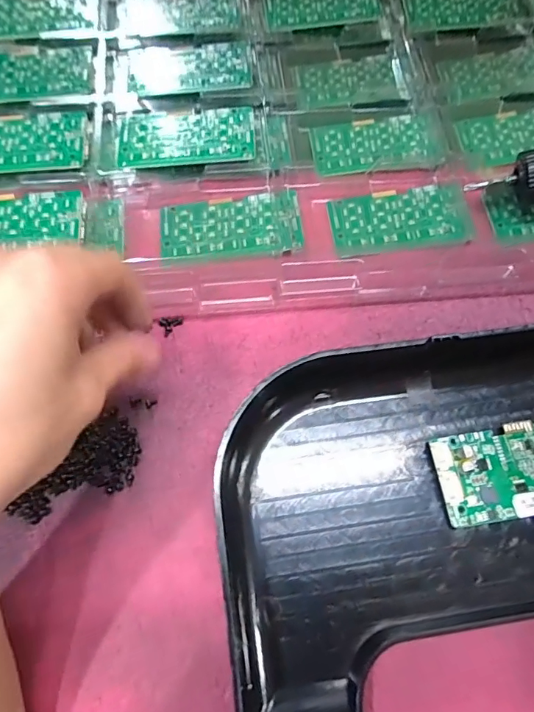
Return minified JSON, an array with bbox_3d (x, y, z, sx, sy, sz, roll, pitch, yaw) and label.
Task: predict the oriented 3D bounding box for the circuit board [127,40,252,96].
[{"bbox_3d":[-0.058,-0.216,0.351,0.092,0.005,0.050,-7,70,-5],"label":"circuit board"}]

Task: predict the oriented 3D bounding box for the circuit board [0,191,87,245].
[{"bbox_3d":[-0.163,-0.080,0.292,0.095,0.011,0.047,-3,70,-4],"label":"circuit board"}]

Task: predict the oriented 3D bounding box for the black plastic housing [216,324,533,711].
[{"bbox_3d":[0.146,0.057,0.241,0.362,0.049,0.177,-16,71,-7],"label":"black plastic housing"}]

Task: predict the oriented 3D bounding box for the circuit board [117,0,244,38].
[{"bbox_3d":[-0.070,-0.280,0.375,0.098,0.004,0.054,-8,70,-5],"label":"circuit board"}]

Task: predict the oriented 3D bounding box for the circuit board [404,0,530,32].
[{"bbox_3d":[0.166,-0.299,0.395,0.098,0.006,0.054,-5,70,-4],"label":"circuit board"}]

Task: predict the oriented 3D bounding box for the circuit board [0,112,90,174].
[{"bbox_3d":[-0.170,-0.145,0.316,0.095,0.005,0.053,-5,70,-4],"label":"circuit board"}]

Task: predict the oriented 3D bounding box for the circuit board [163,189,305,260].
[{"bbox_3d":[-0.024,-0.087,0.312,0.093,0.010,0.046,-4,70,-4],"label":"circuit board"}]

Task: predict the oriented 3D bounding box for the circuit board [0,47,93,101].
[{"bbox_3d":[-0.176,-0.208,0.342,0.092,0.004,0.050,-4,70,-4],"label":"circuit board"}]

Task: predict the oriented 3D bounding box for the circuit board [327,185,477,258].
[{"bbox_3d":[0.091,-0.094,0.319,0.093,0.004,0.047,-7,69,1],"label":"circuit board"}]

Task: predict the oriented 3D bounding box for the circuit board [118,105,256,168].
[{"bbox_3d":[-0.056,-0.153,0.324,0.093,0.005,0.046,-7,69,0],"label":"circuit board"}]

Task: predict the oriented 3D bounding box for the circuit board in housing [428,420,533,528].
[{"bbox_3d":[0.141,0.063,0.257,0.094,0.008,0.048,-7,70,-5],"label":"circuit board in housing"}]

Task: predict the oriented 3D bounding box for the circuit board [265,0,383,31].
[{"bbox_3d":[0.046,-0.294,0.388,0.096,0.007,0.051,-12,71,-7],"label":"circuit board"}]

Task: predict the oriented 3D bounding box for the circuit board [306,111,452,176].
[{"bbox_3d":[0.083,-0.159,0.345,0.096,0.004,0.047,-9,69,0],"label":"circuit board"}]

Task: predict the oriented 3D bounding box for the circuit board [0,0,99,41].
[{"bbox_3d":[-0.181,-0.272,0.369,0.091,0.004,0.055,-7,70,-5],"label":"circuit board"}]

